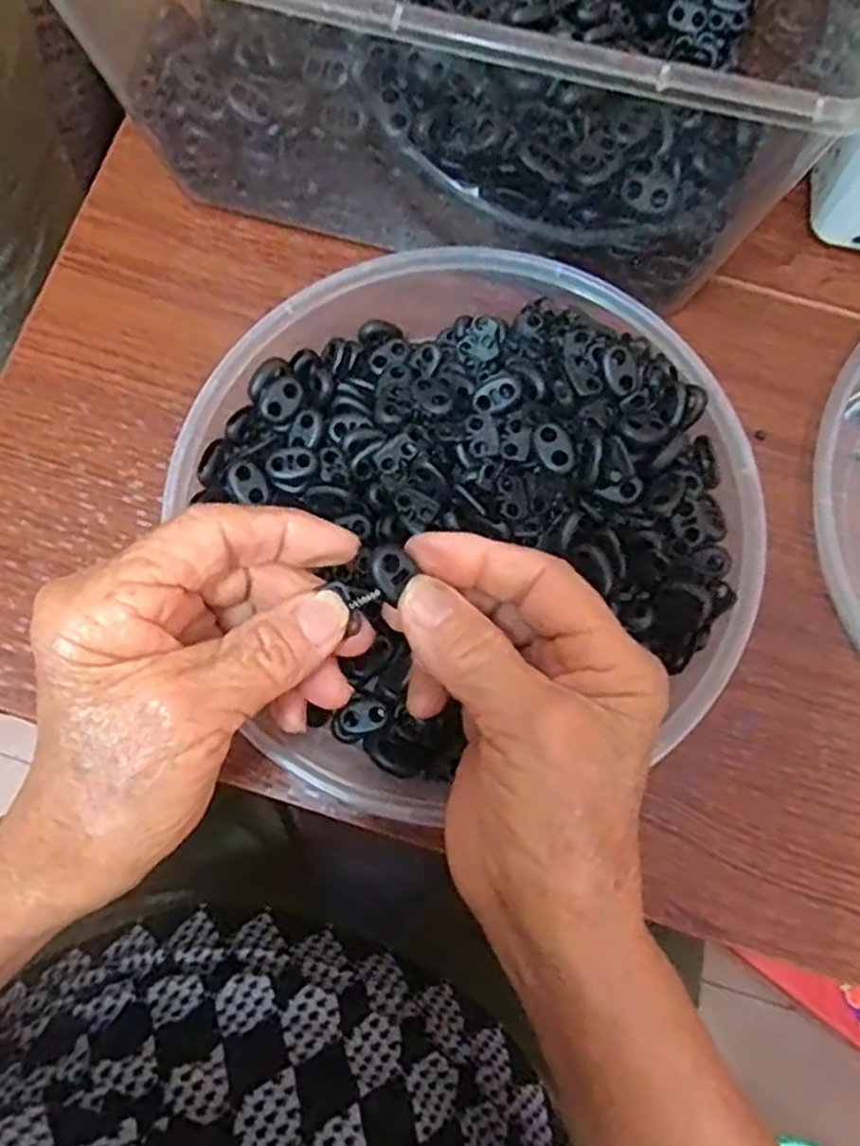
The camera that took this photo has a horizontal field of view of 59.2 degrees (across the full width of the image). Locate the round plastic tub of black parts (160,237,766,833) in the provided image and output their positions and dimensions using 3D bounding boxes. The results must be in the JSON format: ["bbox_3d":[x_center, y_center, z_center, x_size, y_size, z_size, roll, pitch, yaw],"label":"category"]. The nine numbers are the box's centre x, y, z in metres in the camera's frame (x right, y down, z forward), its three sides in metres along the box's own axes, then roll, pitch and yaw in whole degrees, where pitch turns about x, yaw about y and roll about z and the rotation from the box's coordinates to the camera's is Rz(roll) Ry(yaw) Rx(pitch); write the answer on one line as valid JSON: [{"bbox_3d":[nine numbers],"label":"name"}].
[{"bbox_3d":[0.017,-0.029,0.307,0.207,0.052,0.215,0,78,0],"label":"round plastic tub of black parts"}]

